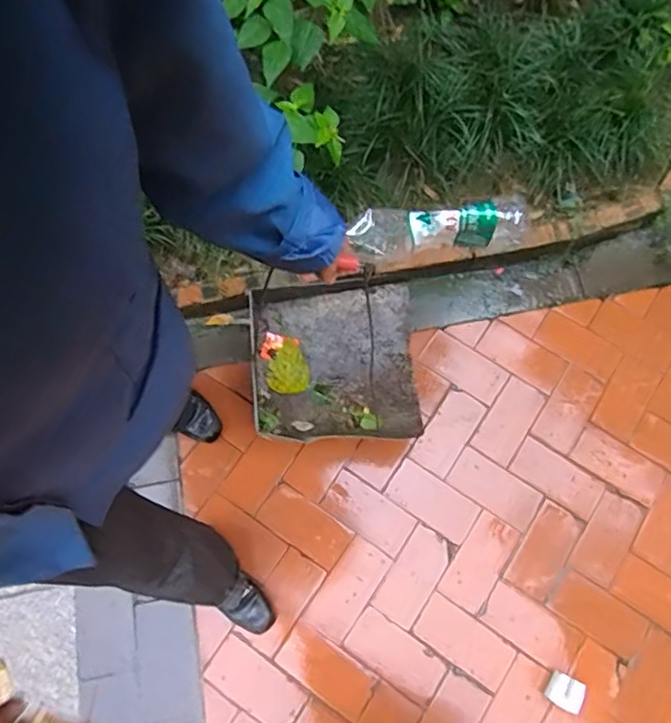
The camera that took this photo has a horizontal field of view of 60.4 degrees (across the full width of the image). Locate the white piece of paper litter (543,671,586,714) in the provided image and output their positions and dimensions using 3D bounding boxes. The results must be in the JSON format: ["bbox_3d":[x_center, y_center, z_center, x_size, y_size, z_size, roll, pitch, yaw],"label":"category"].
[{"bbox_3d":[0.434,0.623,1.085,0.068,0.011,0.058,25,76,13],"label":"white piece of paper litter"}]

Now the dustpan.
[{"bbox_3d":[-0.006,-0.004,1.167,0.323,0.055,0.325,-4,74,-1],"label":"dustpan"}]

